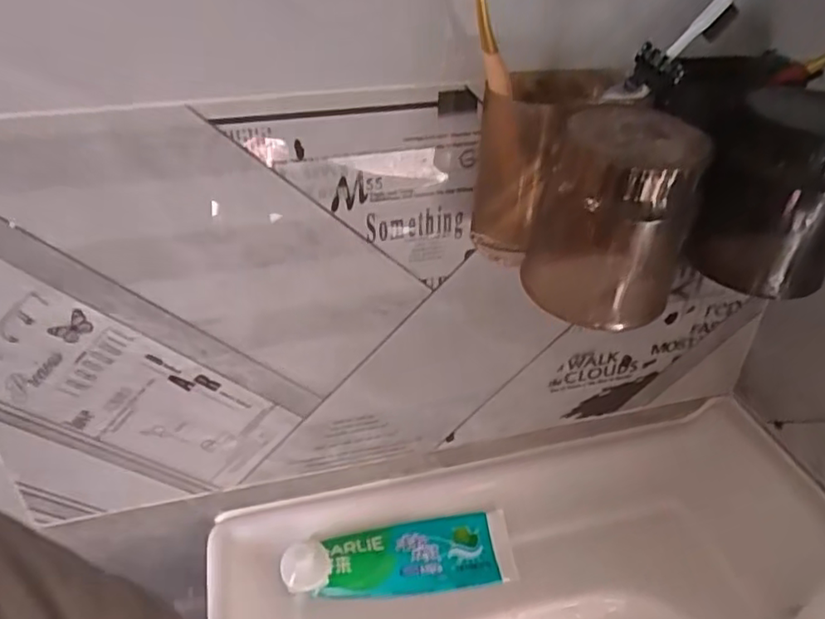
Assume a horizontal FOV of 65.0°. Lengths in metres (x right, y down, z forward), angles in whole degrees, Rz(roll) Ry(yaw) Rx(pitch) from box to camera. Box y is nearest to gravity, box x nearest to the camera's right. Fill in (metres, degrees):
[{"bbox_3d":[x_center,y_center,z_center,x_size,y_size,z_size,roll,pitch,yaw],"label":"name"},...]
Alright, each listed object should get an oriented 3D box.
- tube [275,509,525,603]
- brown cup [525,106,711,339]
[{"bbox_3d":[-0.008,0.187,0.498,0.179,0.040,0.060,-2,53,-13],"label":"tube"},{"bbox_3d":[0.099,-0.038,0.336,0.076,0.115,0.066,10,37,14],"label":"brown cup"}]

